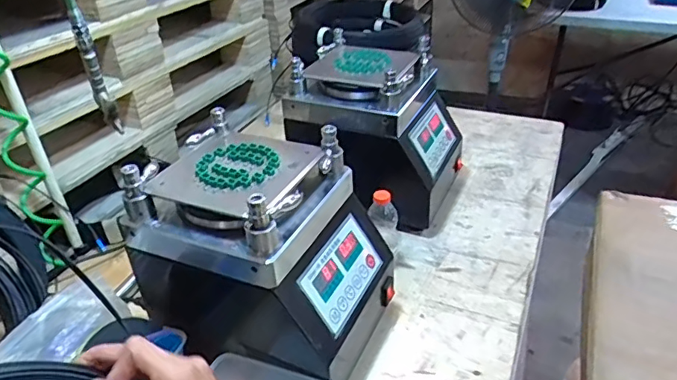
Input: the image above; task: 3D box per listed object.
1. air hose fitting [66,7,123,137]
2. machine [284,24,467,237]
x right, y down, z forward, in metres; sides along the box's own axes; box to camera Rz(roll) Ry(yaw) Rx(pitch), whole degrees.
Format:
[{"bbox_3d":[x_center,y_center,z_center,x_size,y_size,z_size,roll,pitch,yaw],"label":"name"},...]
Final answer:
[{"bbox_3d":[-0.357,-0.174,0.785,0.029,0.173,0.055,-16,35,-21],"label":"air hose fitting"},{"bbox_3d":[0.071,-0.114,1.029,0.288,0.291,0.222,13,35,21],"label":"machine"}]

